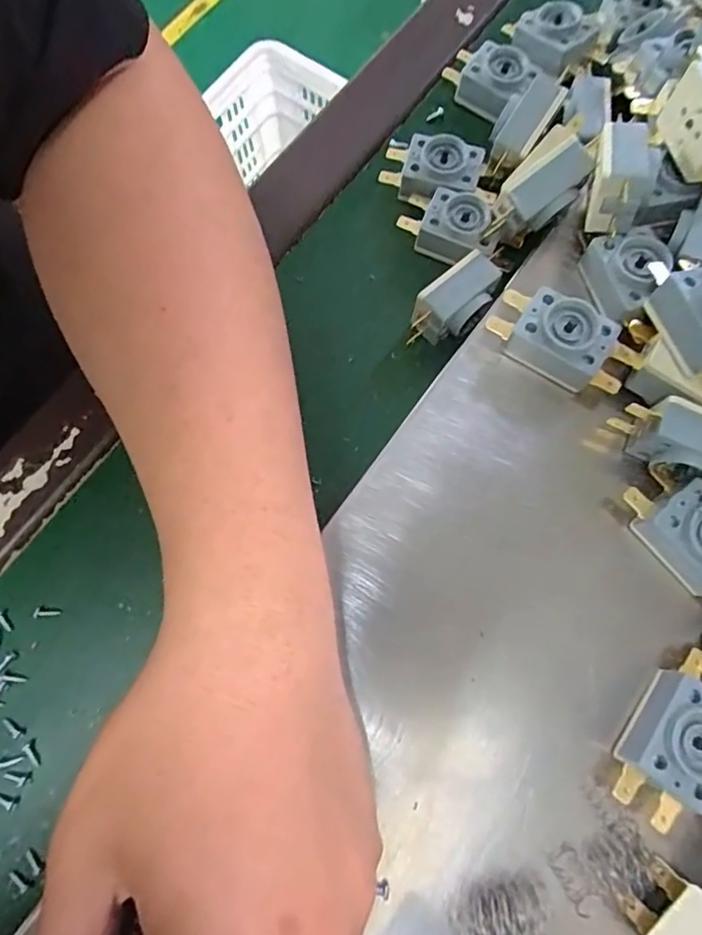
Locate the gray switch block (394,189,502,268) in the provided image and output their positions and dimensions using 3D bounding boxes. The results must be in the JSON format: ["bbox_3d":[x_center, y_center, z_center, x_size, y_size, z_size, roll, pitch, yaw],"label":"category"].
[{"bbox_3d":[0.047,-0.116,0.263,0.047,0.021,0.027,29,77,8],"label":"gray switch block"}]

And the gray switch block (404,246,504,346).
[{"bbox_3d":[0.047,-0.074,0.251,0.049,0.026,0.021,-41,78,-10],"label":"gray switch block"}]

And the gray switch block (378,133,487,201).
[{"bbox_3d":[0.040,-0.147,0.271,0.048,0.020,0.029,15,75,5],"label":"gray switch block"}]

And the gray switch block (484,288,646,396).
[{"bbox_3d":[0.086,-0.053,0.221,0.058,0.015,0.026,30,77,8],"label":"gray switch block"}]

